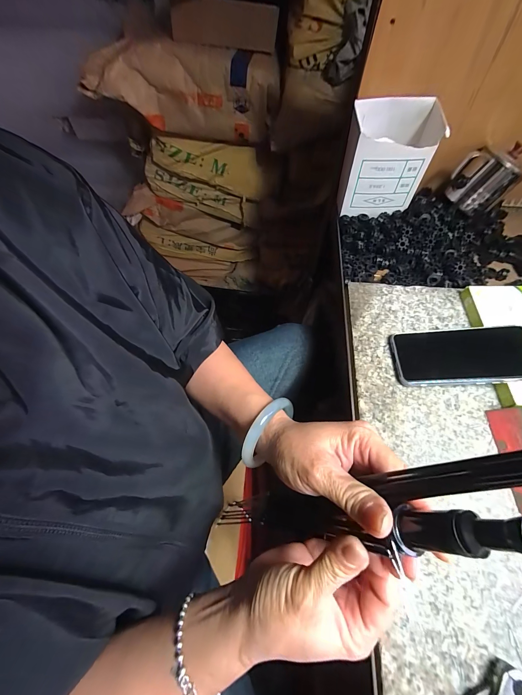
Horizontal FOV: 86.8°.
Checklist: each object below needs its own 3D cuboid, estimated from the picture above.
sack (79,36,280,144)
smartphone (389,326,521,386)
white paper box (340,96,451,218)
[{"bbox_3d":[-0.209,-0.700,0.769,0.515,0.192,0.144,8,62,5],"label":"sack"},{"bbox_3d":[0.250,0.010,0.345,0.154,0.008,0.078,-4,55,11],"label":"smartphone"},{"bbox_3d":[0.203,-0.298,0.455,0.130,0.148,0.078,5,61,4],"label":"white paper box"}]

